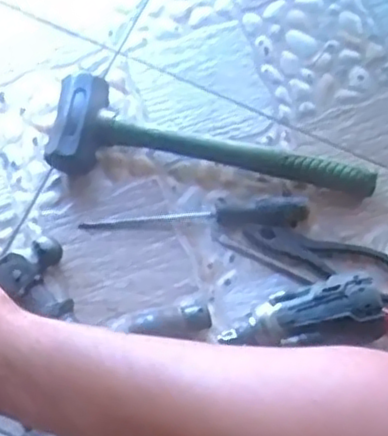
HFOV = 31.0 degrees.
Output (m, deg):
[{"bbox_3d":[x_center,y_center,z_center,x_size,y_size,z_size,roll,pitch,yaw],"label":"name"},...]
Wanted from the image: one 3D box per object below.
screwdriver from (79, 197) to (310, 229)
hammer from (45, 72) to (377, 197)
[{"bbox_3d":[0.004,0.000,0.705,0.225,0.026,0.026,-4,73,-3],"label":"screwdriver"},{"bbox_3d":[0.018,-0.054,0.702,0.330,0.051,0.099,16,73,3],"label":"hammer"}]

